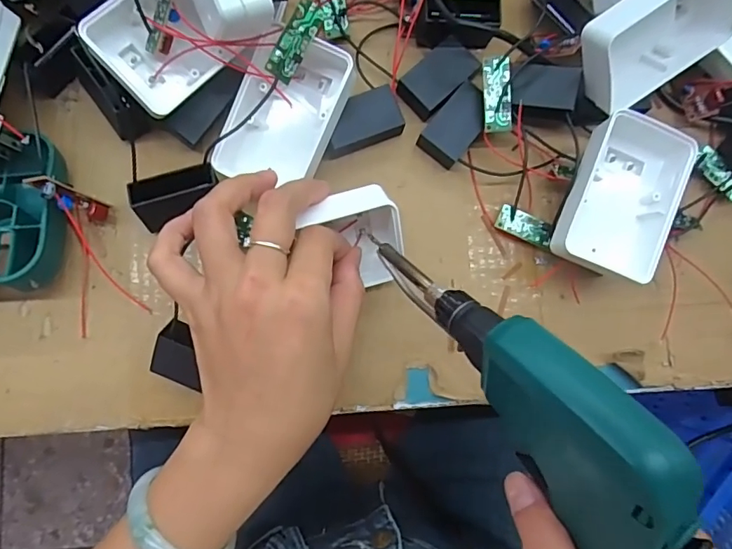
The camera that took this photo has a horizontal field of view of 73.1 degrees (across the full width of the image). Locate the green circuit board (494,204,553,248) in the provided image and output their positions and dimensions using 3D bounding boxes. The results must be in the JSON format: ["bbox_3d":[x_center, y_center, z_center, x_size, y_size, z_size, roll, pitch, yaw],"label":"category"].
[{"bbox_3d":[0.101,-0.031,0.312,0.035,0.006,0.016,23,89,8],"label":"green circuit board"}]

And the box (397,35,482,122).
[{"bbox_3d":[0.047,-0.127,0.318,0.052,0.011,0.031,-44,89,-8],"label":"box"}]

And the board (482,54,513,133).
[{"bbox_3d":[0.081,-0.111,0.304,0.016,0.004,0.045,-3,97,5],"label":"board"}]

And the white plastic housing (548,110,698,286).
[{"bbox_3d":[0.153,-0.049,0.301,0.058,0.035,0.098,22,82,-2],"label":"white plastic housing"}]

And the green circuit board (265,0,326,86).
[{"bbox_3d":[-0.038,-0.126,0.265,0.016,0.004,0.045,29,88,-35],"label":"green circuit board"}]

